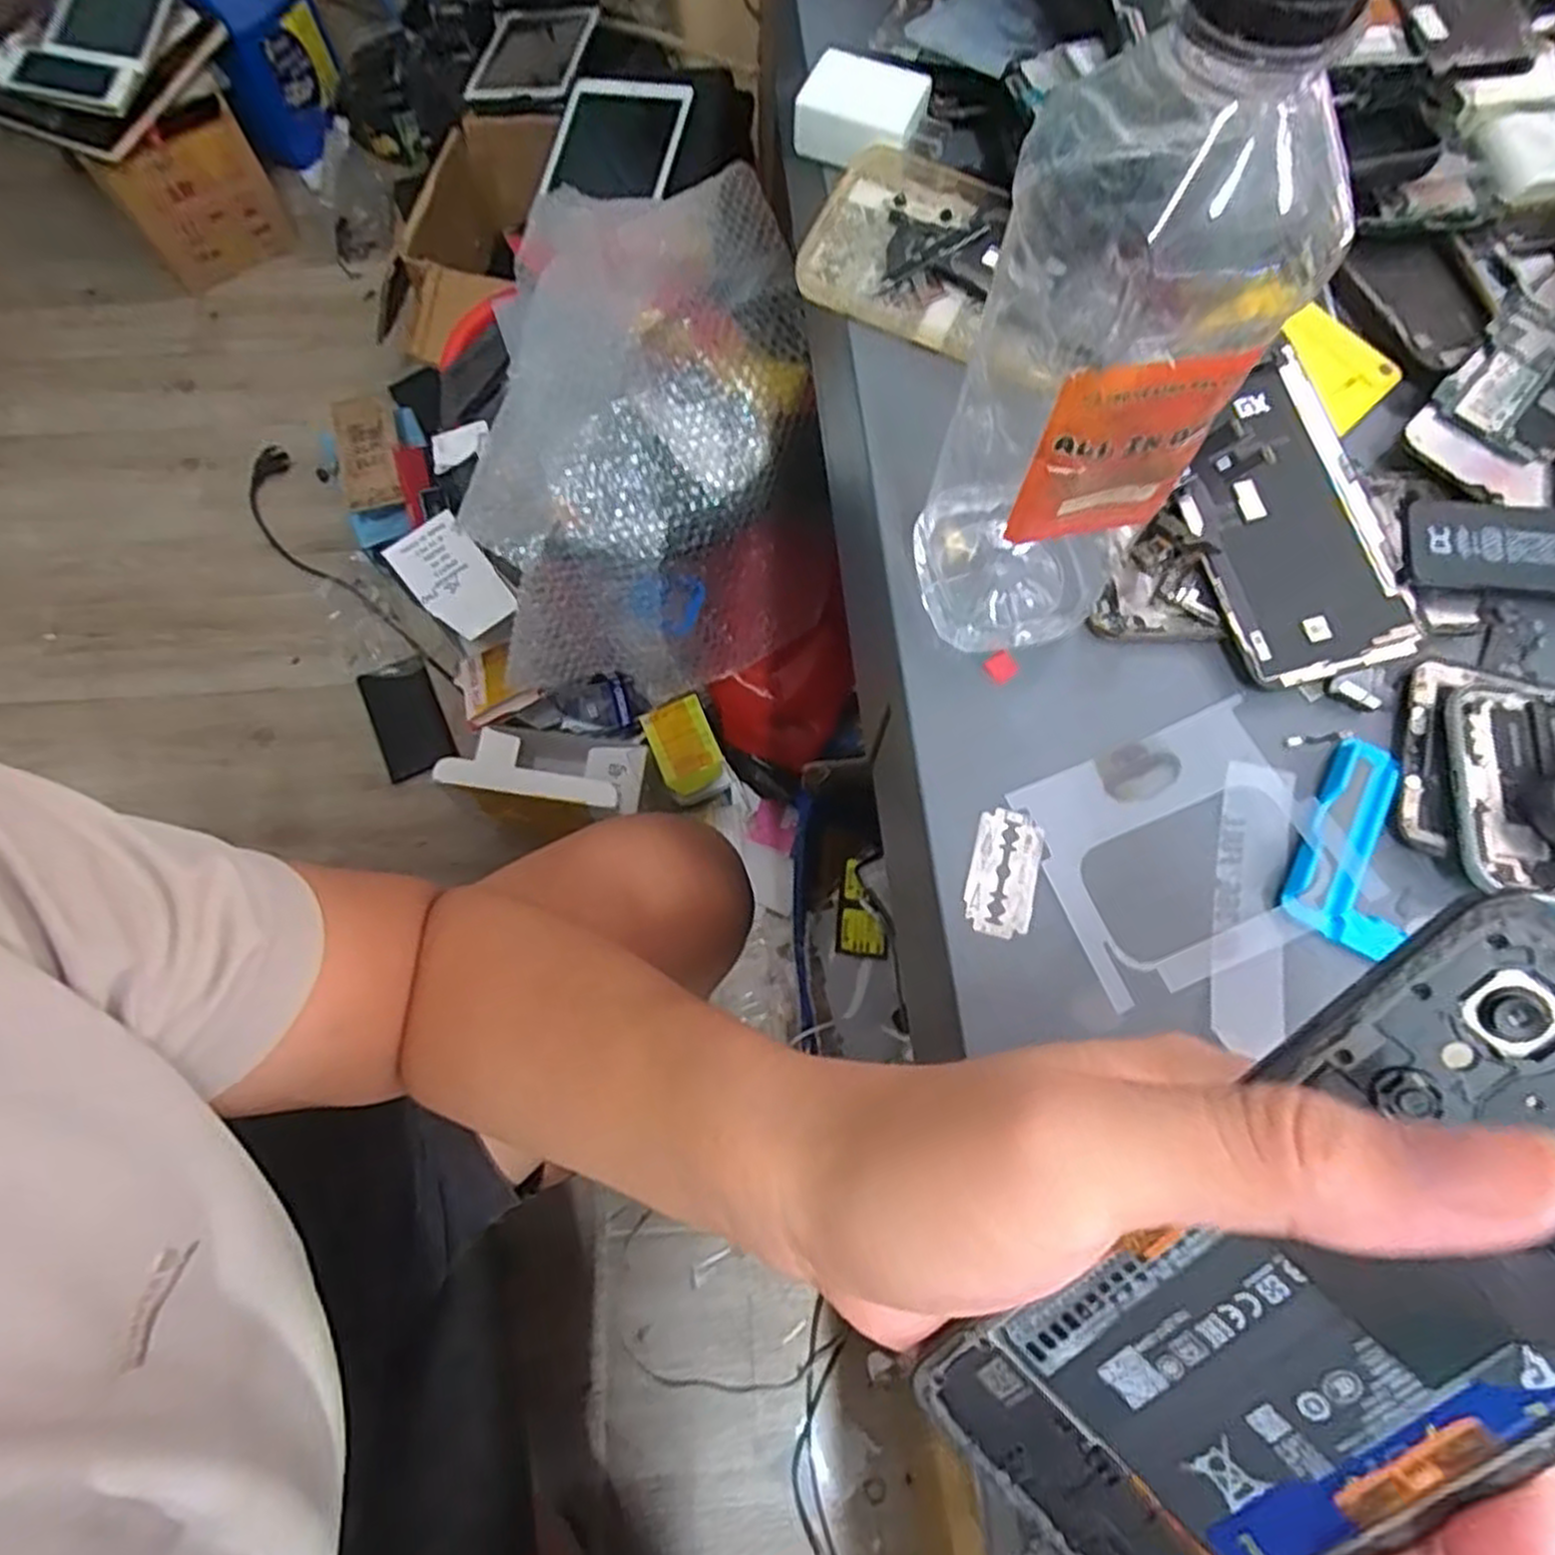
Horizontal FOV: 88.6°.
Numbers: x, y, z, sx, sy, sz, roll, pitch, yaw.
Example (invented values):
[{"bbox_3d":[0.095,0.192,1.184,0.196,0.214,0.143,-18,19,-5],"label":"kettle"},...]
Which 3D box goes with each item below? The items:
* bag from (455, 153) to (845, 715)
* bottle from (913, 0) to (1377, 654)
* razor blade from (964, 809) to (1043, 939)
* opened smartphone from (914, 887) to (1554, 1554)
[{"bbox_3d":[-0.135,-0.331,0.794,0.314,0.225,0.422,-10,72,-4],"label":"bag"},{"bbox_3d":[0.080,-0.100,0.204,0.066,0.198,0.054,20,72,8],"label":"bottle"},{"bbox_3d":[0.075,0.031,0.264,0.022,0.004,0.042,14,71,6],"label":"razor blade"},{"bbox_3d":[0.103,0.103,0.151,0.075,0.004,0.163,41,108,14],"label":"opened smartphone"}]

